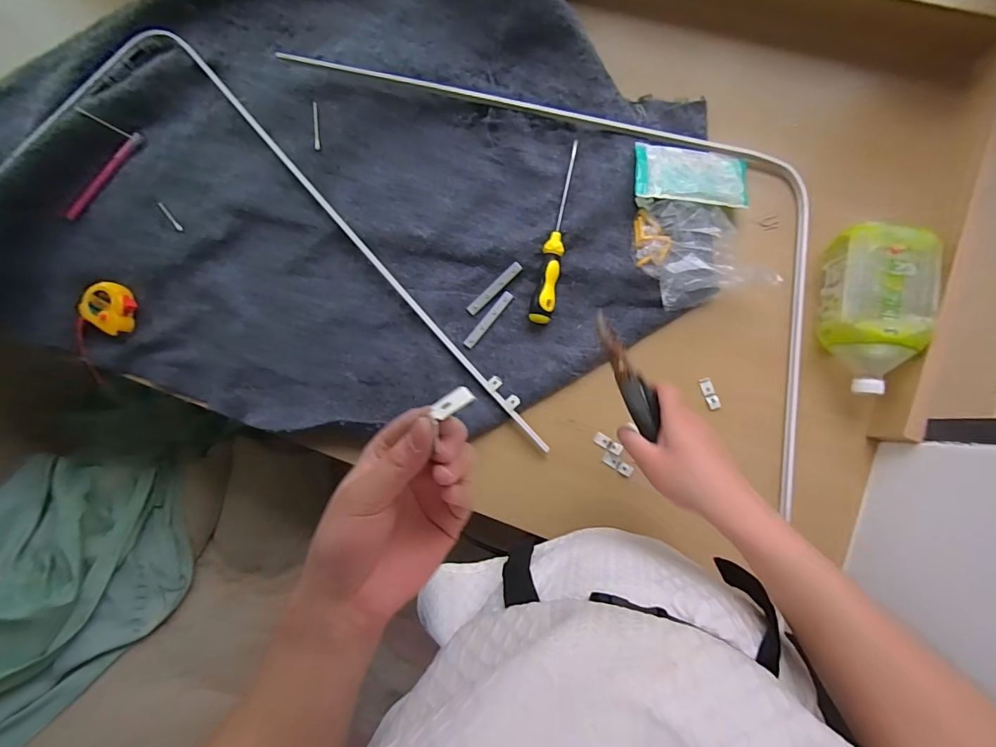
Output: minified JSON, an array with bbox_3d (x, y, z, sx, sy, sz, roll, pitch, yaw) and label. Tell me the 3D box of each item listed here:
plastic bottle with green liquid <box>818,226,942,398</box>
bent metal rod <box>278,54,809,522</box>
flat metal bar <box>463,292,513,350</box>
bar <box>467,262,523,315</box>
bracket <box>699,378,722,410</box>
[{"bbox_3d":[0.447,-0.073,0.531,0.098,0.073,0.192,7,90,6],"label":"plastic bottle with green liquid"},{"bbox_3d":[0.147,-0.258,0.592,0.902,0.019,0.345,44,92,6],"label":"bent metal rod"},{"bbox_3d":[-0.014,-0.075,0.614,0.017,0.004,0.094,40,89,8],"label":"flat metal bar"},{"bbox_3d":[-0.006,-0.118,0.615,0.095,0.006,0.015,-42,97,9],"label":"bar"},{"bbox_3d":[0.279,0.027,0.583,0.017,0.004,0.042,-20,82,3],"label":"bracket"}]

